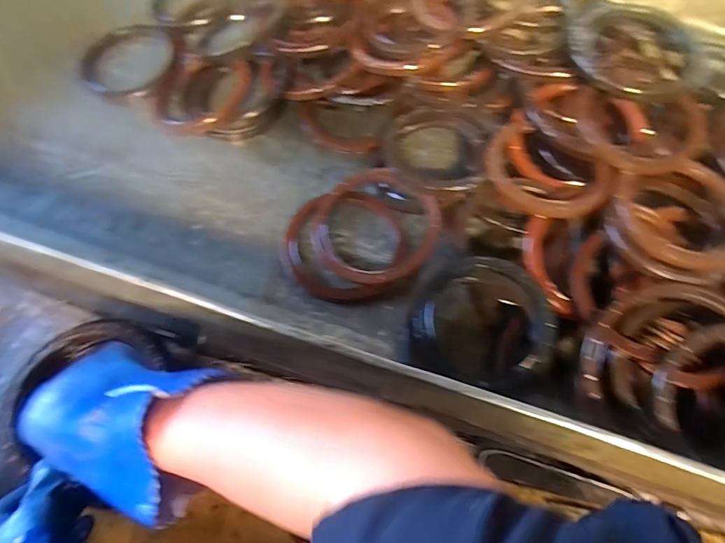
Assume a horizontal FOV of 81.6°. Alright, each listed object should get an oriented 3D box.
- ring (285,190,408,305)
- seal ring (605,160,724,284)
[{"bbox_3d":[-0.022,-0.034,0.535,0.151,0.022,0.145,0,66,-1],"label":"ring"},{"bbox_3d":[0.356,-0.054,0.477,0.154,0.028,0.137,-17,68,-8],"label":"seal ring"}]

